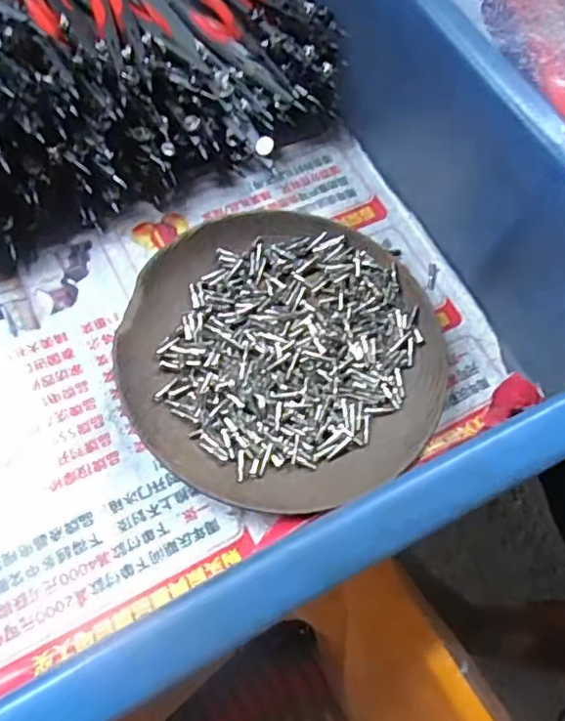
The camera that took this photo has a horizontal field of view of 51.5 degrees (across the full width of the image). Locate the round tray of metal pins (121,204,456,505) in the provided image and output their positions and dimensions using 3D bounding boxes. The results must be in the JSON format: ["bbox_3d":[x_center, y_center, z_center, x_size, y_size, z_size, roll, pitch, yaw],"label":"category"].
[{"bbox_3d":[0.001,-0.004,0.215,0.112,0.014,0.111,3,67,-6],"label":"round tray of metal pins"}]

